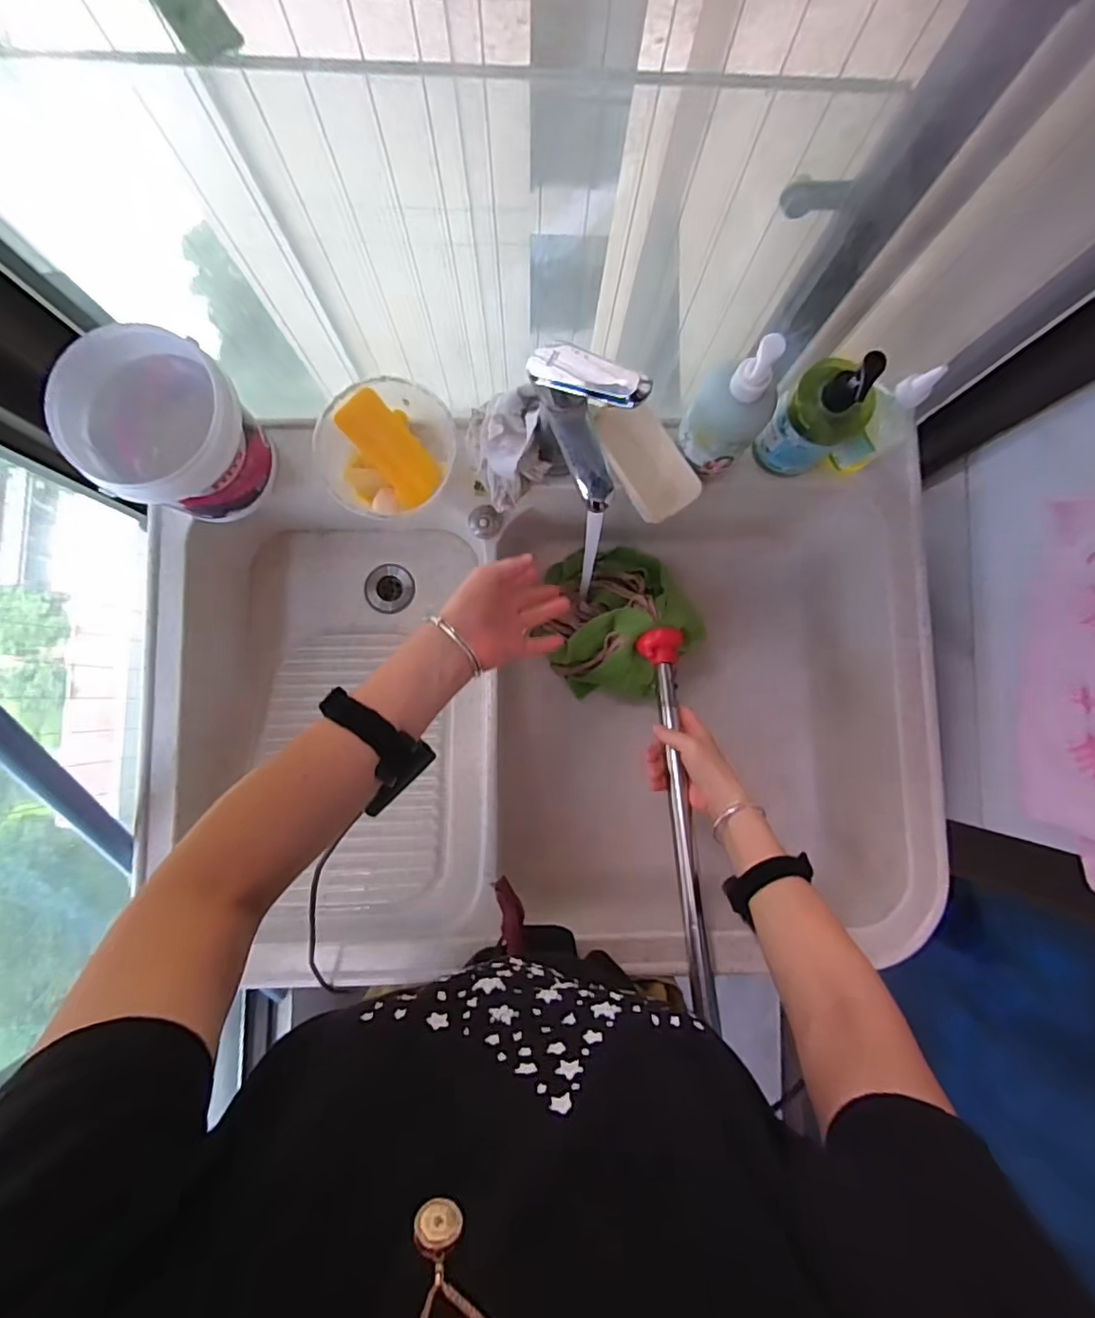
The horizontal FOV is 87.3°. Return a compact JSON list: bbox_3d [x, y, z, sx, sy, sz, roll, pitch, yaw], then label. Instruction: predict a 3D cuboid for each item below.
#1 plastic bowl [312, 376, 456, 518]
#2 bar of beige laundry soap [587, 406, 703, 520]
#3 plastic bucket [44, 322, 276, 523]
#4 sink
[{"bbox_3d":[-0.172,-0.221,0.613,0.138,0.058,0.132,0,86,-3],"label":"plastic bowl"},{"bbox_3d":[0.103,-0.215,0.612,0.063,0.027,0.131,-33,88,-5],"label":"bar of beige laundry soap"},{"bbox_3d":[-0.360,-0.213,0.559,0.142,0.137,0.142,0,86,-3],"label":"plastic bucket"},{"bbox_3d":[-0.009,0.058,0.744,0.846,0.267,0.555,0,86,-3],"label":"sink"}]

